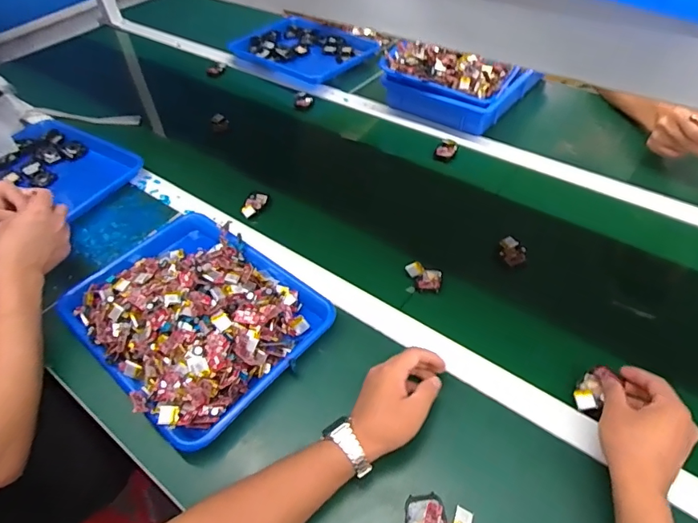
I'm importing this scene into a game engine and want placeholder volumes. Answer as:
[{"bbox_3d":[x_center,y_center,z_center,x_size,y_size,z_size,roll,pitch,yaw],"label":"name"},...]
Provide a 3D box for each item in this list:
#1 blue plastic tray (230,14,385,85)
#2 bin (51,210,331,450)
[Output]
[{"bbox_3d":[-0.111,-0.541,1.165,0.346,0.031,0.230,29,56,27],"label":"blue plastic tray"},{"bbox_3d":[-0.215,0.057,0.624,0.335,0.070,0.255,31,57,28],"label":"bin"}]

